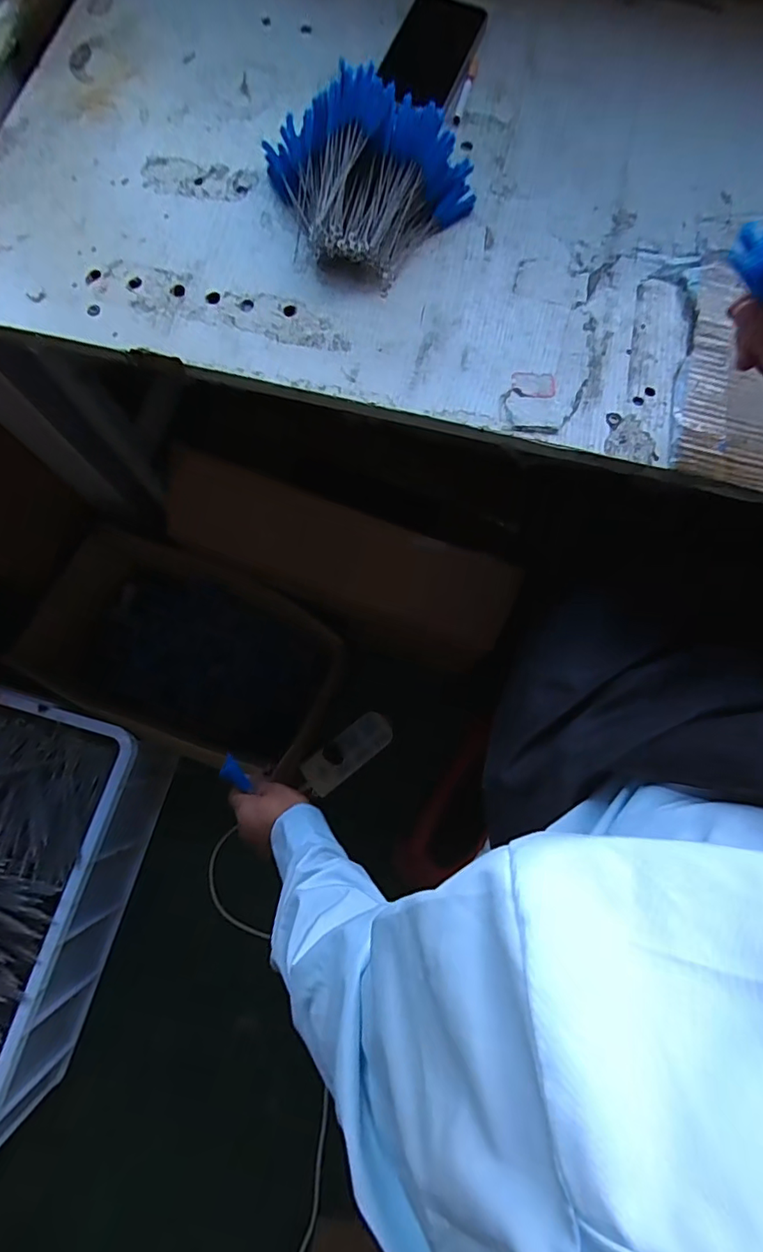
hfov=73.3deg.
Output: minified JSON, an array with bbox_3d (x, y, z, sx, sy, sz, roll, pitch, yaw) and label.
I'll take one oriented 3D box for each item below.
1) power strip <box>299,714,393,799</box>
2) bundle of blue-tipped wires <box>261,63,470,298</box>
[{"bbox_3d":[-0.064,0.237,0.955,0.183,0.024,0.071,-40,80,3],"label":"power strip"},{"bbox_3d":[-0.021,-0.379,0.428,0.174,0.075,0.135,25,76,5],"label":"bundle of blue-tipped wires"}]

